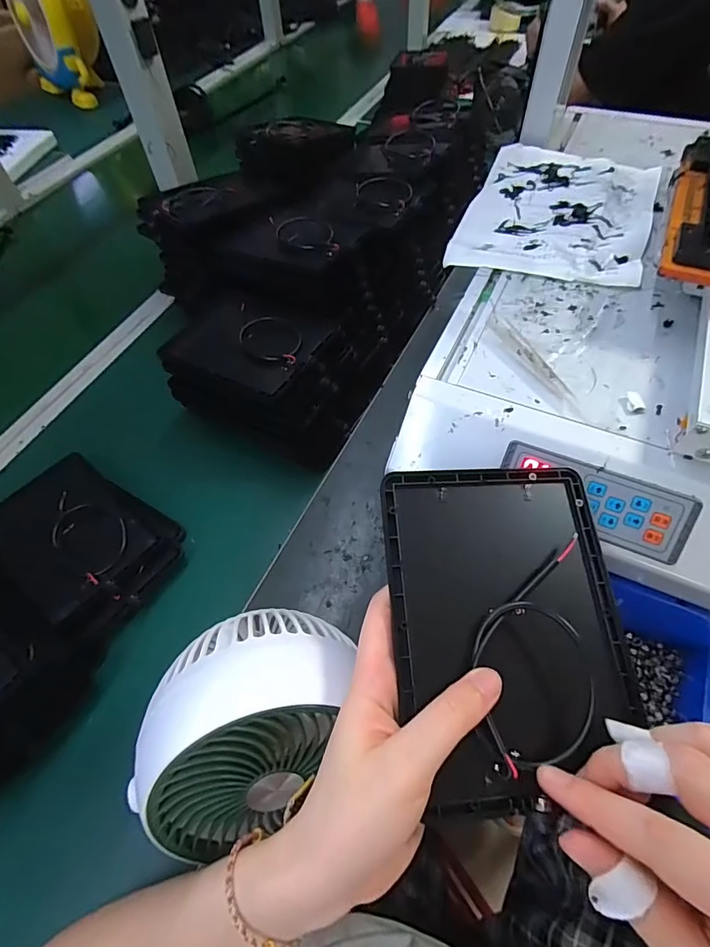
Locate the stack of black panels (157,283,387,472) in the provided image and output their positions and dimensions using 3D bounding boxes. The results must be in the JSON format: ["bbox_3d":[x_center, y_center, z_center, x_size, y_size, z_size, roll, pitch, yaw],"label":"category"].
[{"bbox_3d":[-0.088,-0.118,0.495,0.198,0.091,0.141,24,61,18],"label":"stack of black panels"}]

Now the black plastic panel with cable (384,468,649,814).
[{"bbox_3d":[0.077,0.072,0.230,0.114,0.017,0.156,-2,68,-6],"label":"black plastic panel with cable"}]

